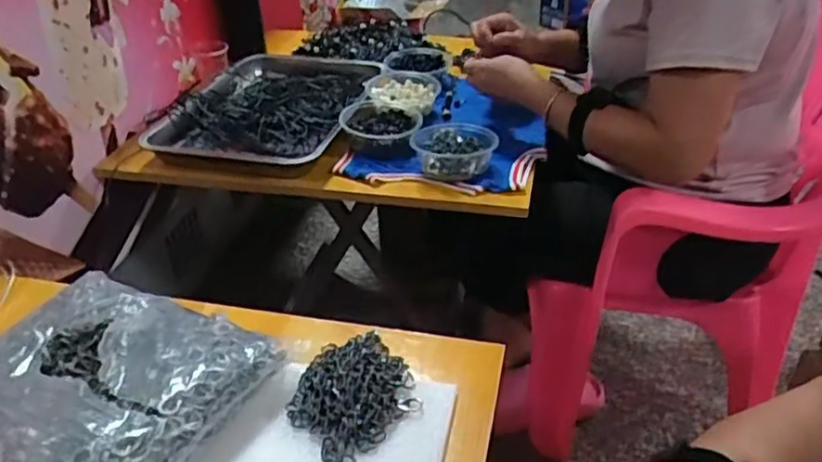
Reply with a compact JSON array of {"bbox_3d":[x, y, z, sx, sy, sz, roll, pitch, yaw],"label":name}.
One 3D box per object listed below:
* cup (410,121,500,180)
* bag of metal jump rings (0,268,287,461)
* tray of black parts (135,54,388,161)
[{"bbox_3d":[0.056,-0.106,0.854,0.106,0.037,0.103,-1,34,1],"label":"cup"},{"bbox_3d":[-0.264,0.128,0.542,0.247,0.056,0.224,15,36,20],"label":"bag of metal jump rings"},{"bbox_3d":[-0.222,-0.191,1.032,0.292,0.063,0.328,4,34,8],"label":"tray of black parts"}]

